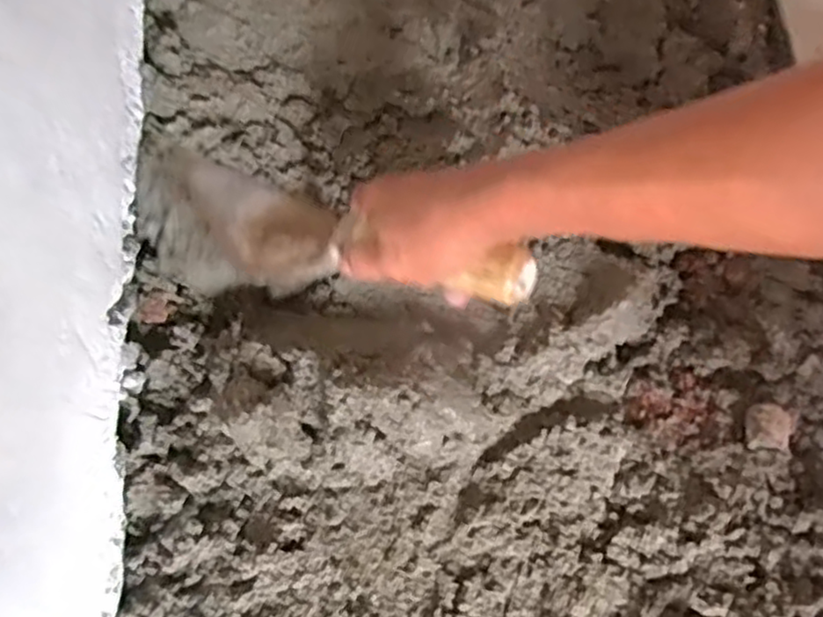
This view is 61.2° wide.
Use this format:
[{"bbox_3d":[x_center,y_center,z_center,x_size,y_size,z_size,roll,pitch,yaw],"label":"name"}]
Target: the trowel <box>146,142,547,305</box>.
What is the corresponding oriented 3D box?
[{"bbox_3d":[-0.063,-0.040,0.466,0.305,0.063,0.092,16,74,29],"label":"trowel"}]

